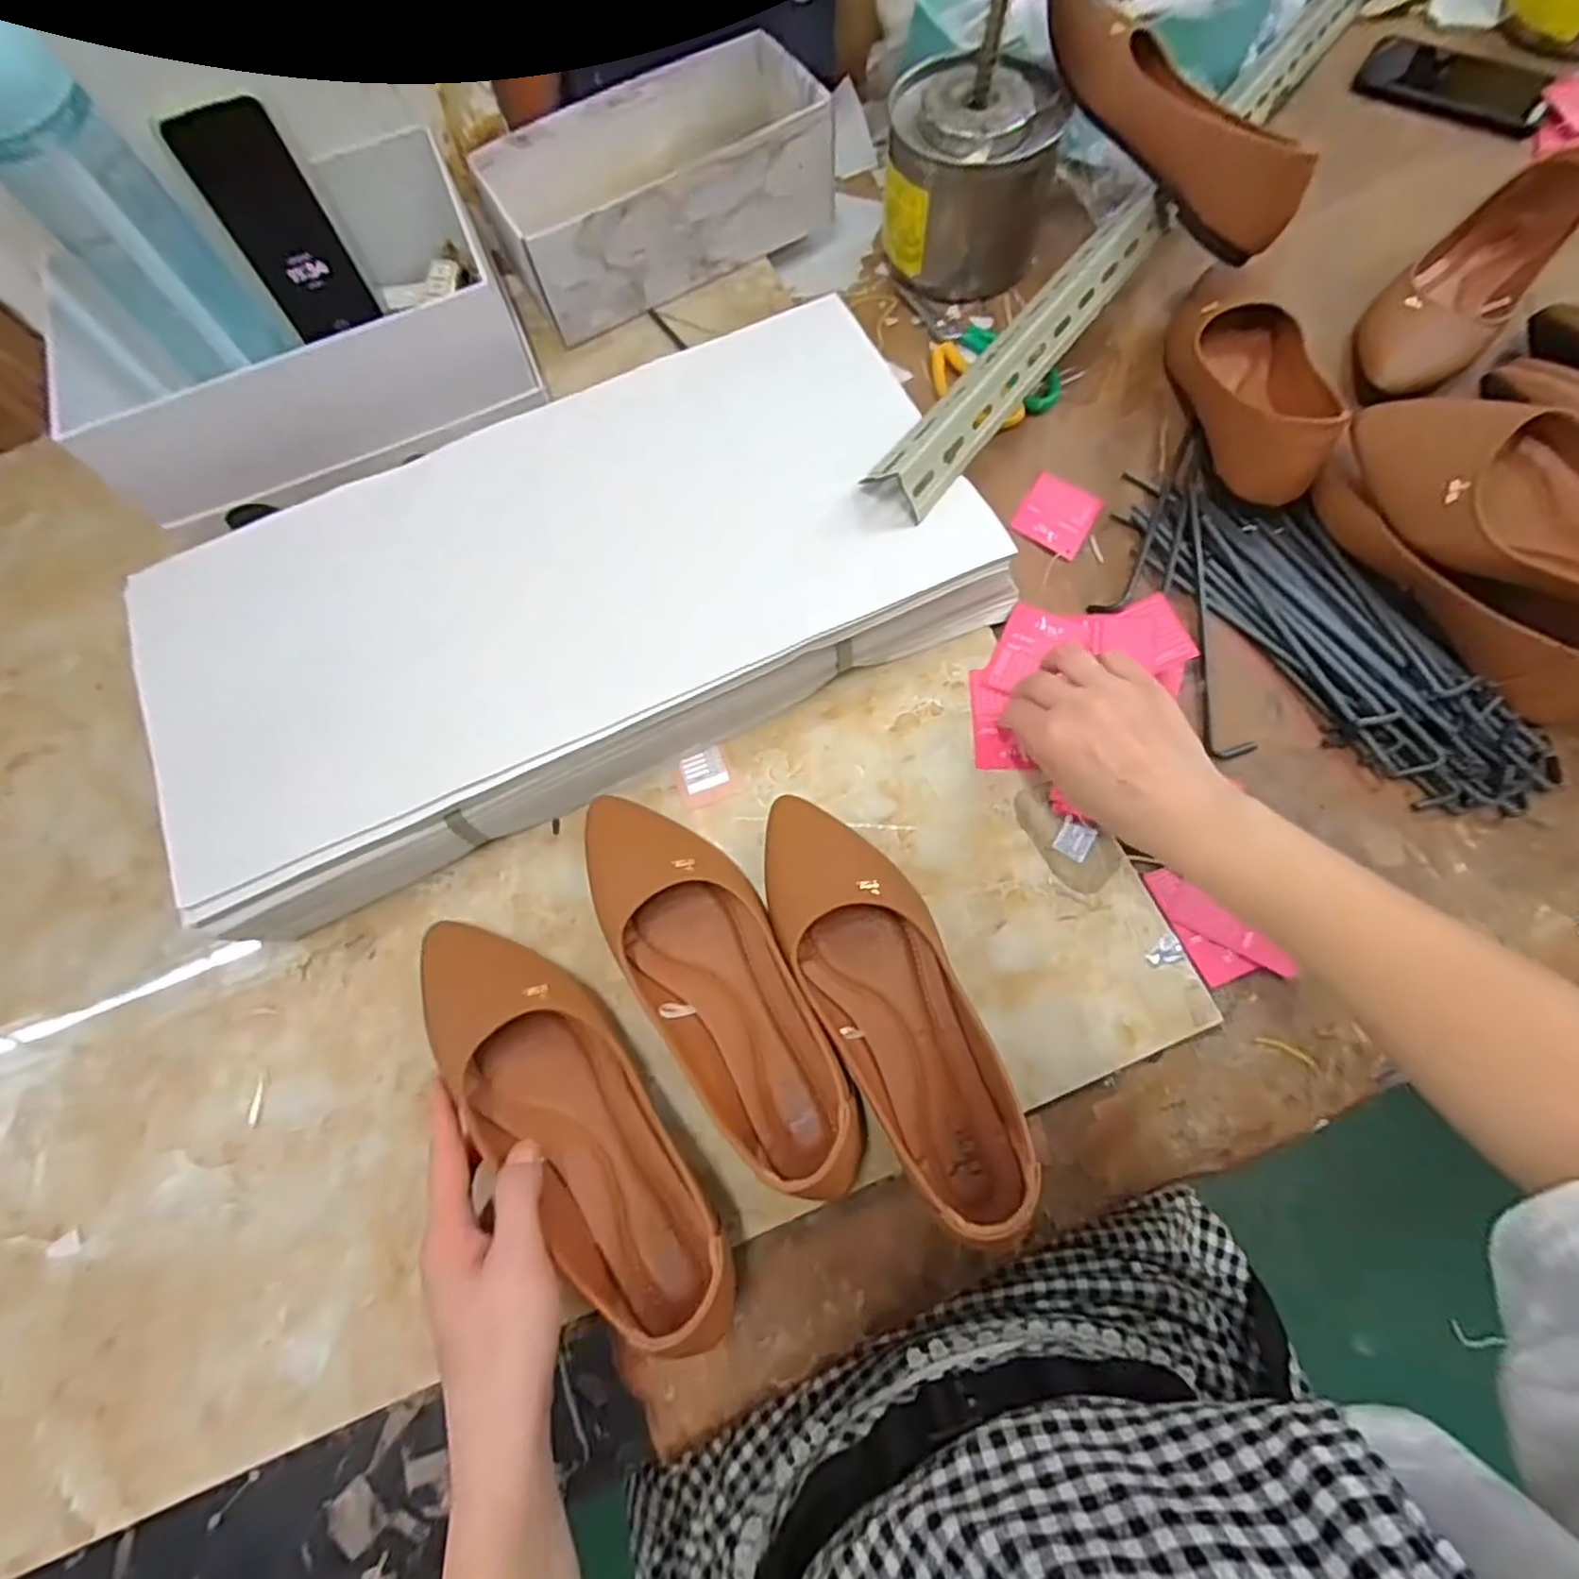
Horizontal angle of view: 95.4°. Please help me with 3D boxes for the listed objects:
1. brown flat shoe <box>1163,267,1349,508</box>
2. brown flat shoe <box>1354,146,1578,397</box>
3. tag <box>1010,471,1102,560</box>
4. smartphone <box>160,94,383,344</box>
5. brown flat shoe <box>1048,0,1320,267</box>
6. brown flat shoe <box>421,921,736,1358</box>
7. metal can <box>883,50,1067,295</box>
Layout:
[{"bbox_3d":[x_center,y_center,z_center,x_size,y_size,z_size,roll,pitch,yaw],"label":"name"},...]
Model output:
[{"bbox_3d":[0.363,-0.326,0.563,0.104,0.056,0.250,6,62,4],"label":"brown flat shoe"},{"bbox_3d":[0.543,-0.406,0.575,0.241,0.060,0.085,-43,74,-11],"label":"brown flat shoe"},{"bbox_3d":[0.209,-0.214,0.558,0.054,0.004,0.071,32,69,3],"label":"tag"},{"bbox_3d":[-0.394,-0.434,0.557,0.069,0.146,0.004,-25,60,-7],"label":"smartphone"},{"bbox_3d":[0.284,-0.507,0.546,0.067,0.079,0.244,-34,72,-8],"label":"brown flat shoe"},{"bbox_3d":[-0.118,0.181,0.395,0.072,0.044,0.252,-37,79,-8],"label":"brown flat shoe"},{"bbox_3d":[0.150,-0.517,0.598,0.130,0.110,0.130,-1,74,2],"label":"metal can"}]

